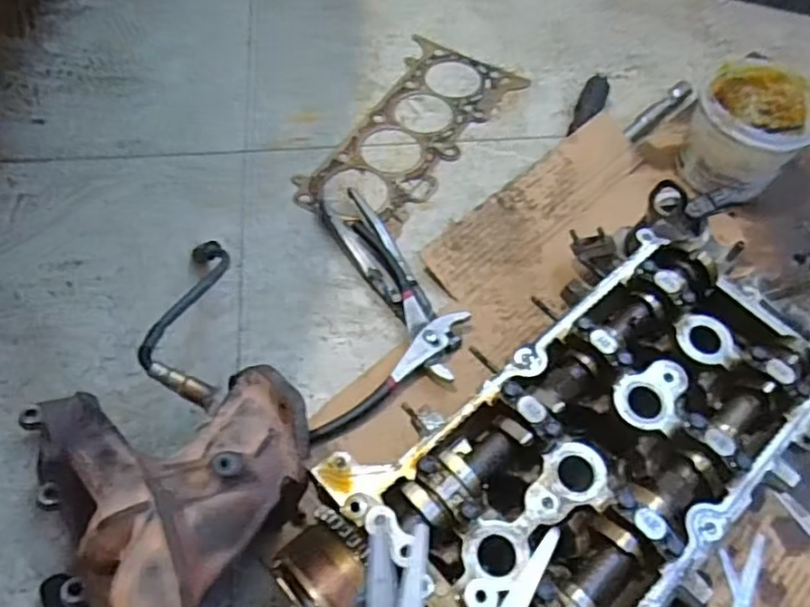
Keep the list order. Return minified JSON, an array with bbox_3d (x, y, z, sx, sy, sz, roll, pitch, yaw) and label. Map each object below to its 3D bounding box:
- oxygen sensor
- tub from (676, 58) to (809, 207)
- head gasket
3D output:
[{"bbox_3d":[-0.177,0.001,0.567,0.061,0.049,0.226,-3,30,-5],"label":"oxygen sensor"},{"bbox_3d":[0.366,-0.178,0.717,0.110,0.105,0.120,1,56,-2],"label":"tub"},{"bbox_3d":[0.009,-0.204,0.780,0.142,0.004,0.316,27,59,14],"label":"head gasket"}]

